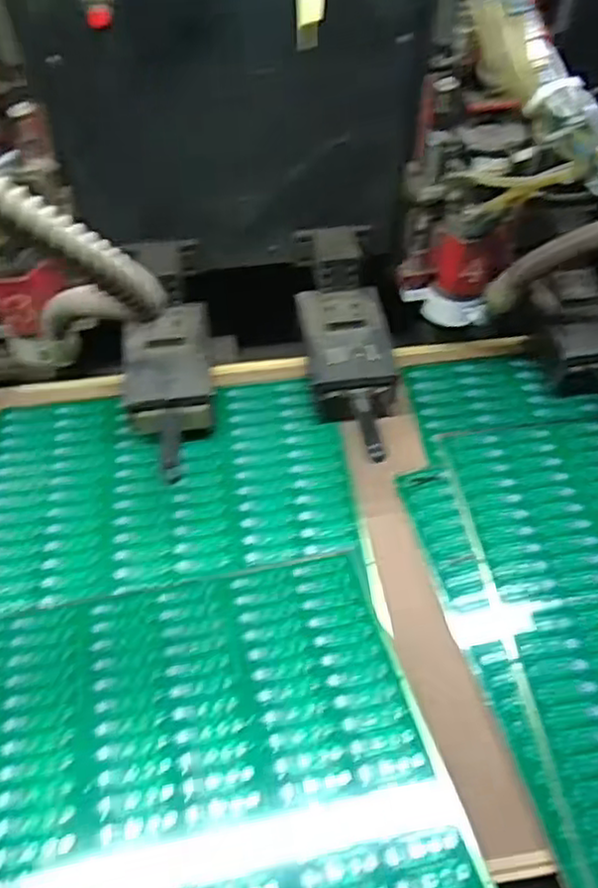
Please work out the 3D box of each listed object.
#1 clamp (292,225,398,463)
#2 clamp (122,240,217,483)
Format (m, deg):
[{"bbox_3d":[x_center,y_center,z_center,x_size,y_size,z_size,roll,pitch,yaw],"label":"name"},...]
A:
[{"bbox_3d":[0.062,-0.116,0.863,0.100,0.117,0.318,-9,71,-6],"label":"clamp"},{"bbox_3d":[-0.161,-0.100,0.832,0.105,0.089,0.292,-2,75,-1],"label":"clamp"}]

